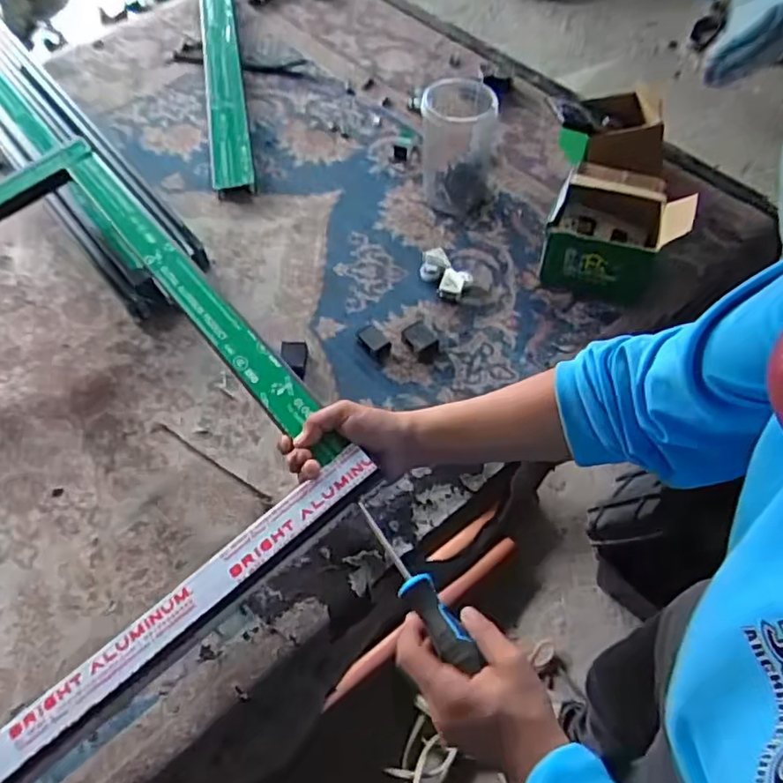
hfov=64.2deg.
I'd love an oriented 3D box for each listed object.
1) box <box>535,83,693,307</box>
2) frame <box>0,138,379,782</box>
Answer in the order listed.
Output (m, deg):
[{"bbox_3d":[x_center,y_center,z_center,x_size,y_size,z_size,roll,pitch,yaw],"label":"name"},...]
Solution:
[{"bbox_3d":[0.323,-0.313,0.929,0.175,0.129,0.382,8,58,7],"label":"box"},{"bbox_3d":[-0.599,0.145,0.648,0.974,0.049,0.734,-37,62,-10],"label":"frame"}]

